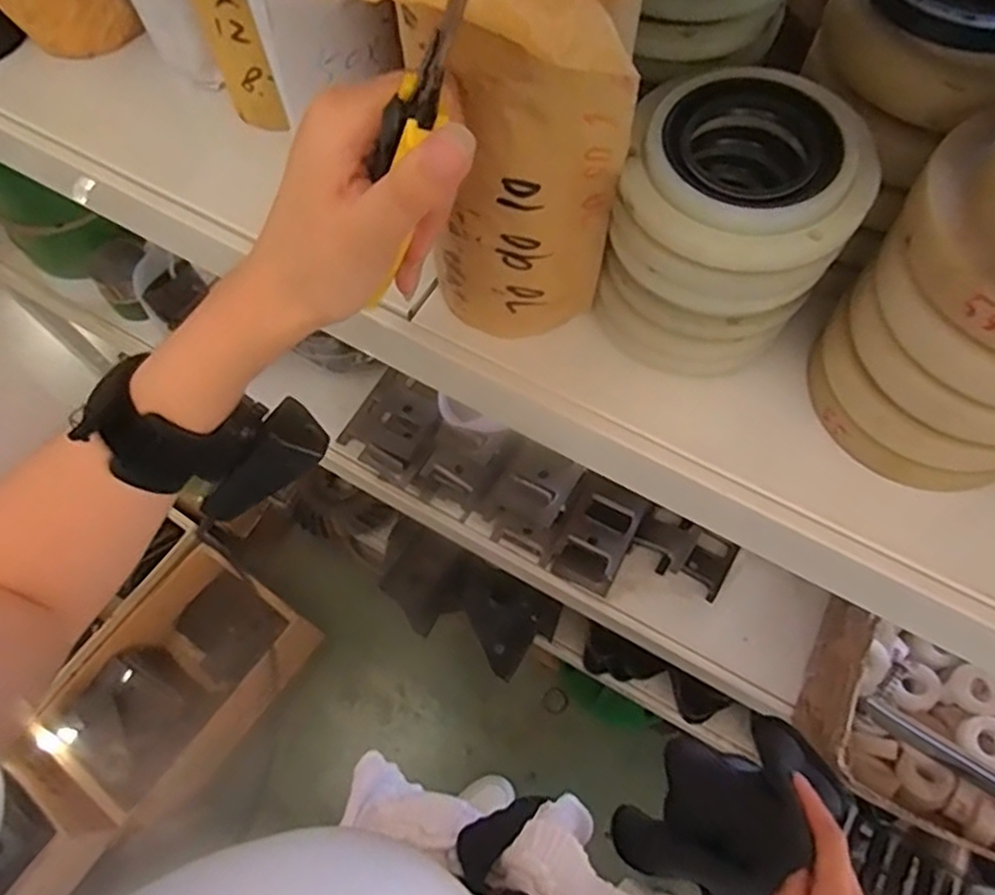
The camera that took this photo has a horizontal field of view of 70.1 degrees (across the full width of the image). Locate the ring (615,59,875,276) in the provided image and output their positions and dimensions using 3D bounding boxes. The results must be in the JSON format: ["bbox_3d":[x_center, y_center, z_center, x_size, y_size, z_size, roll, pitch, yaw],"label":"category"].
[{"bbox_3d":[0.102,-0.113,0.286,0.095,0.020,0.088,0,67,1],"label":"ring"}]

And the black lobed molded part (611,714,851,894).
[{"bbox_3d":[0.155,0.252,0.481,0.092,0.181,0.129,30,71,13],"label":"black lobed molded part"}]

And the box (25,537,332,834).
[{"bbox_3d":[-0.533,0.399,1.213,0.266,0.139,0.387,32,71,14],"label":"box"}]

